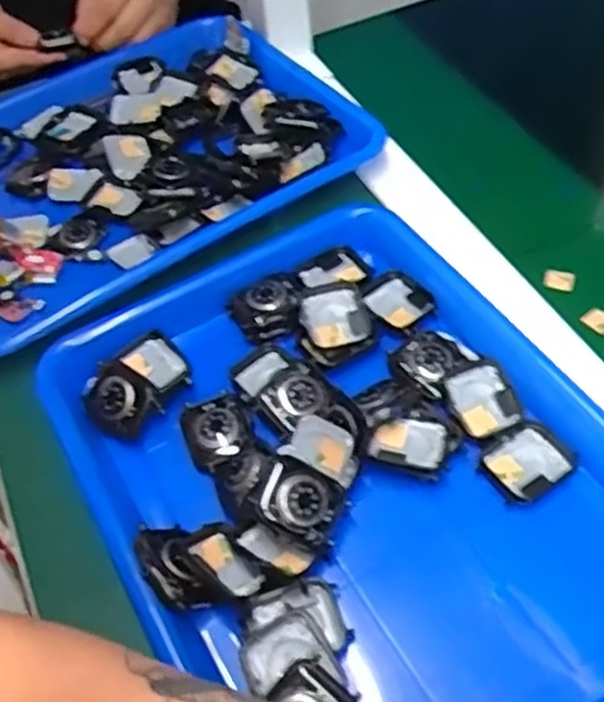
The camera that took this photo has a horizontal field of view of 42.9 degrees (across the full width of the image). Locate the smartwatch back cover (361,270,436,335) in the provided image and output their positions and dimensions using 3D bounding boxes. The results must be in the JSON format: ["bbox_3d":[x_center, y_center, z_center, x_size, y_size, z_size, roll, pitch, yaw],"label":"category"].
[{"bbox_3d":[0.060,-0.030,0.489,0.039,0.014,0.045,-39,57,-21],"label":"smartwatch back cover"}]

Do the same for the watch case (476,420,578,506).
[{"bbox_3d":[0.121,0.059,0.413,0.045,0.006,0.037,-32,55,-16],"label":"watch case"}]

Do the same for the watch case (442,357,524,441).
[{"bbox_3d":[0.103,0.028,0.436,0.037,0.009,0.039,-27,79,-12],"label":"watch case"}]

